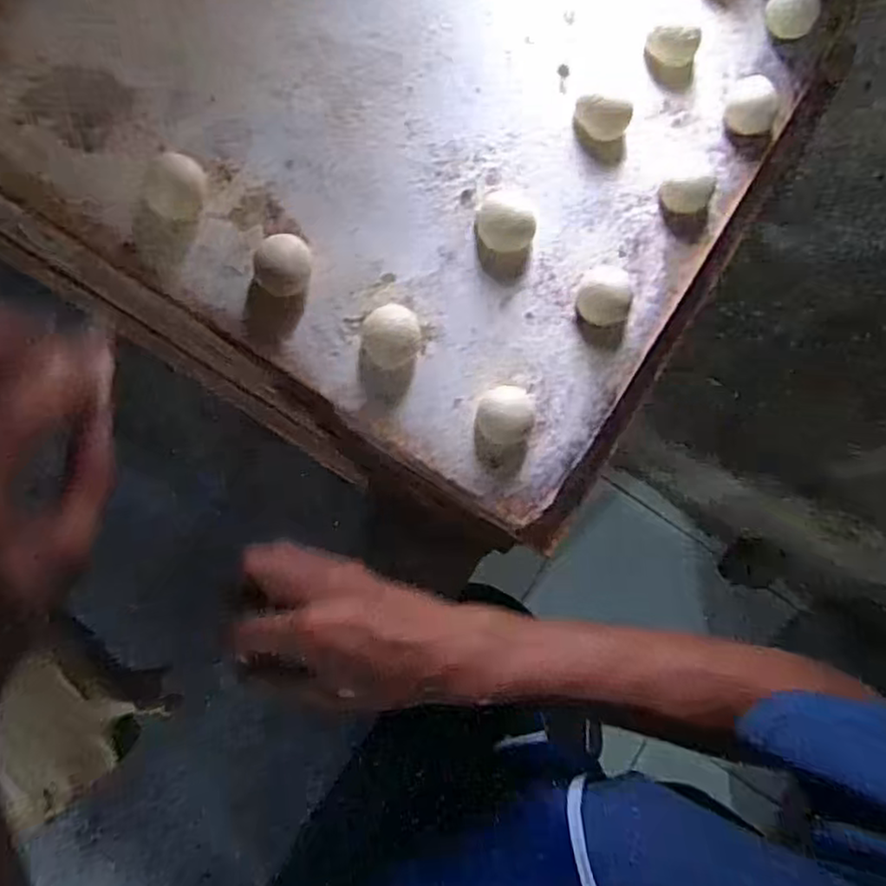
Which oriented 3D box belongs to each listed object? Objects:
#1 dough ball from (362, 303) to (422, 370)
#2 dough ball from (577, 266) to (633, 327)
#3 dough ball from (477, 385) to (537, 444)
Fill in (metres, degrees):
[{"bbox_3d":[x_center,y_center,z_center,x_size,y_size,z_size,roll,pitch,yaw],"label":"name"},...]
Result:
[{"bbox_3d":[-0.028,-0.059,0.377,0.033,0.024,0.031,1,83,-7],"label":"dough ball"},{"bbox_3d":[0.095,-0.086,0.395,0.030,0.018,0.036,20,81,-4],"label":"dough ball"},{"bbox_3d":[0.037,-0.016,0.381,0.034,0.024,0.031,1,83,-7],"label":"dough ball"}]

